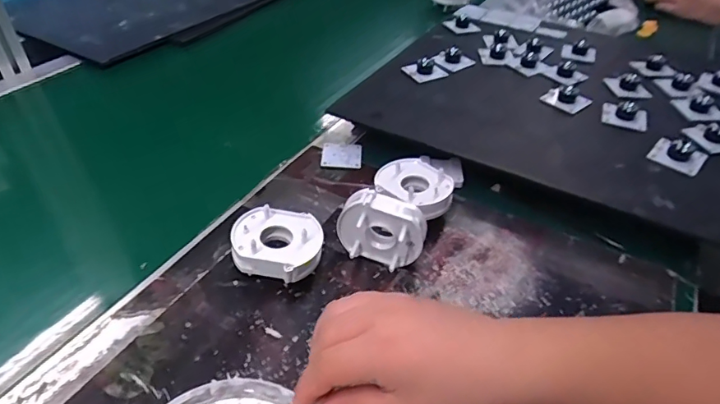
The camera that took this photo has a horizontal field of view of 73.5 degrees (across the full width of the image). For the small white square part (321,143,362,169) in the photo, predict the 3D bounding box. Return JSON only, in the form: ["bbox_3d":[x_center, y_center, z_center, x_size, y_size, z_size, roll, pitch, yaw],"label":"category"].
[{"bbox_3d":[-0.020,-0.051,0.526,0.043,0.006,0.045,4,41,1],"label":"small white square part"}]

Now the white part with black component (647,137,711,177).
[{"bbox_3d":[0.311,-0.046,0.472,0.045,0.018,0.034,31,49,28],"label":"white part with black component"}]

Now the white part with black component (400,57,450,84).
[{"bbox_3d":[0.083,-0.168,0.601,0.047,0.019,0.042,-18,45,-22],"label":"white part with black component"}]

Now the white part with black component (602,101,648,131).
[{"bbox_3d":[0.292,-0.097,0.530,0.045,0.021,0.024,19,44,17],"label":"white part with black component"}]

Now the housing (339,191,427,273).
[{"bbox_3d":[0.017,0.024,0.394,0.070,0.064,0.026,16,43,14],"label":"housing"}]

